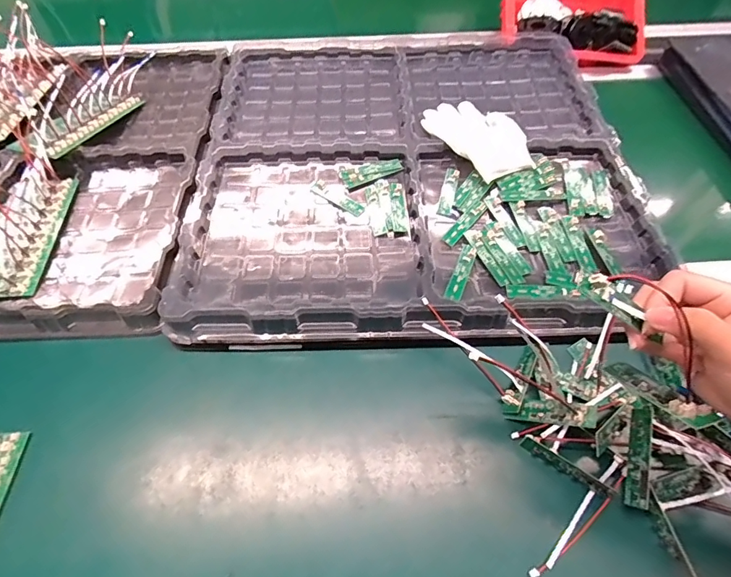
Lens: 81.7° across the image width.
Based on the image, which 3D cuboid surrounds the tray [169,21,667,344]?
[{"bbox_3d":[0.058,-0.185,0.588,0.566,0.044,0.556,-2,56,-1],"label":"tray"}]

